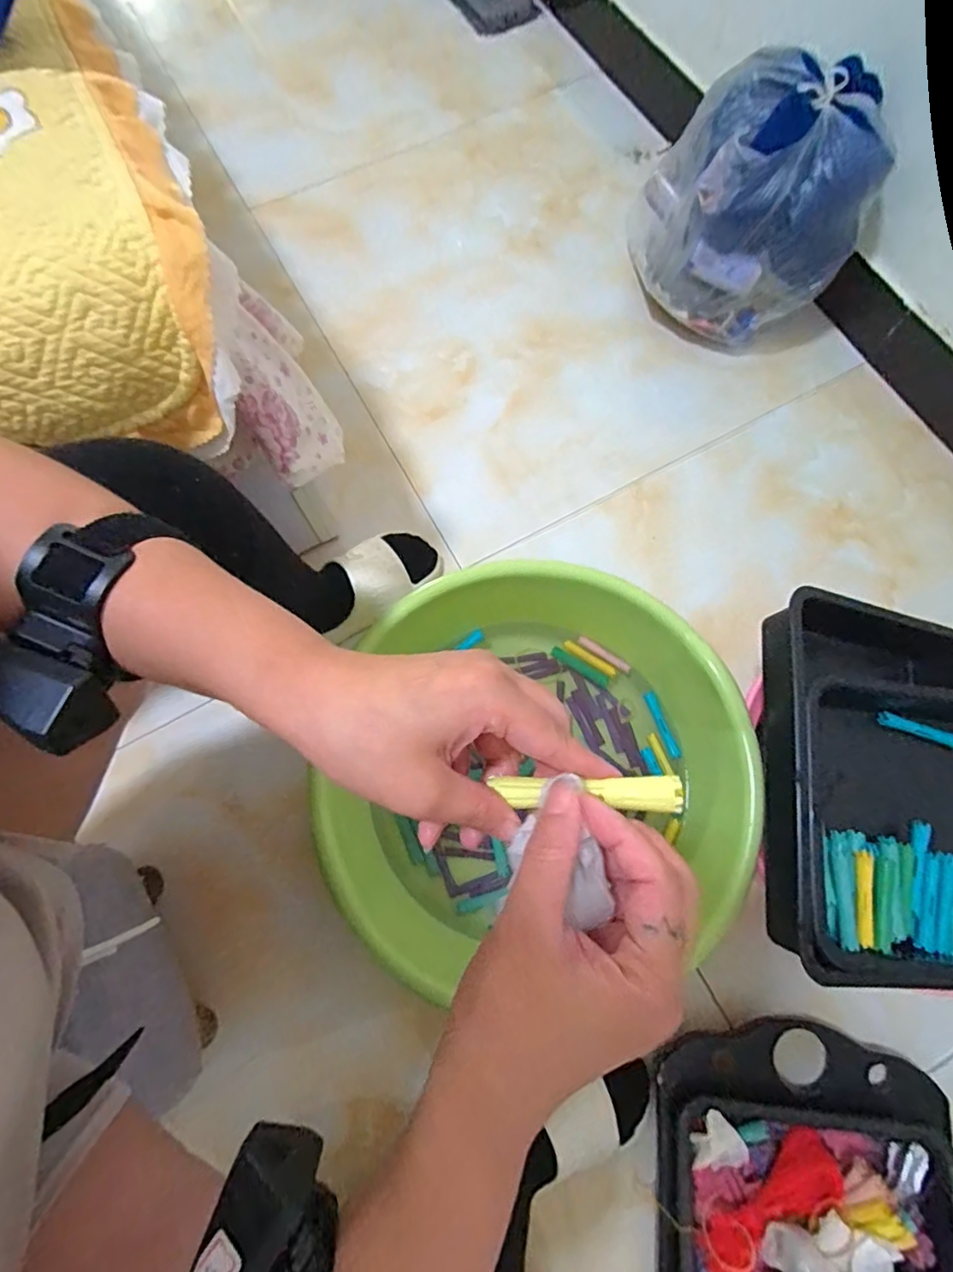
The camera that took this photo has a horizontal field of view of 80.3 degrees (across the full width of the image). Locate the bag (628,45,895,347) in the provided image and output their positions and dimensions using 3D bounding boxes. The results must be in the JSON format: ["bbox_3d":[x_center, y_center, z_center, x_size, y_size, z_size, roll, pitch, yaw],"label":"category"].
[{"bbox_3d":[0.389,-0.607,0.814,0.247,0.275,0.218,-4,74,0],"label":"bag"}]

